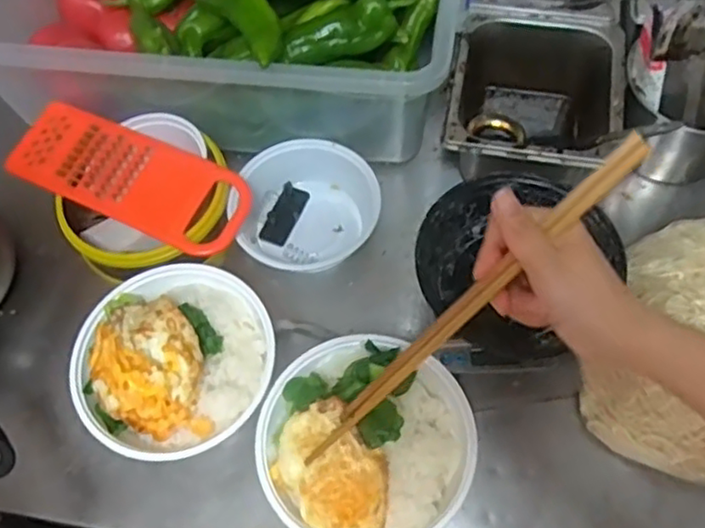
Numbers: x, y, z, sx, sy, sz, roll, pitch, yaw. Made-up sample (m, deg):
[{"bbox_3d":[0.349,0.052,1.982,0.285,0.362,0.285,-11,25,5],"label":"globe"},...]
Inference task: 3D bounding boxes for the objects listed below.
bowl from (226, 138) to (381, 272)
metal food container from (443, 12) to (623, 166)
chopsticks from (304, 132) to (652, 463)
[{"bbox_3d":[-0.047,-0.053,0.665,0.142,0.059,0.128,-24,65,-11],"label":"bowl"},{"bbox_3d":[0.175,-0.145,0.670,0.160,0.117,0.178,9,63,6],"label":"metal food container"},{"bbox_3d":[0.070,0.033,0.442,0.305,0.020,0.016,-47,65,23],"label":"chopsticks"}]

